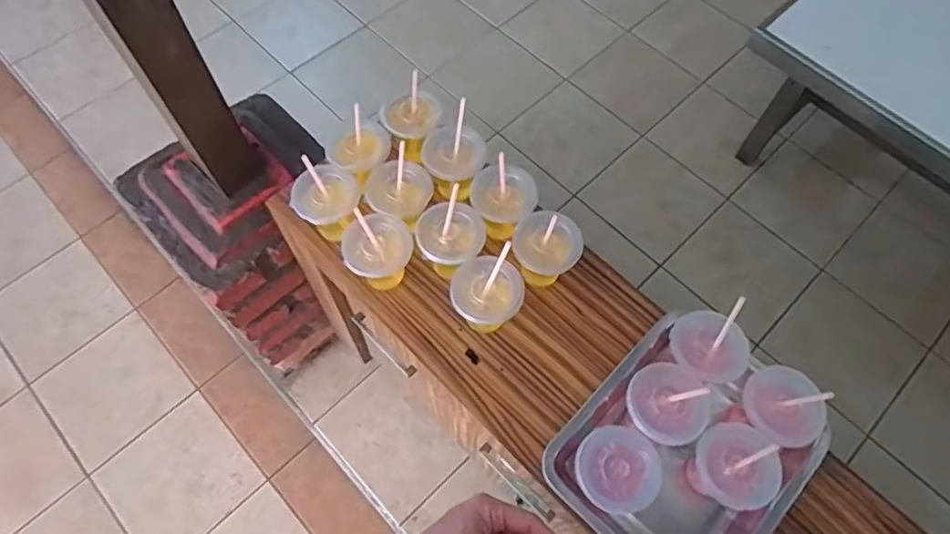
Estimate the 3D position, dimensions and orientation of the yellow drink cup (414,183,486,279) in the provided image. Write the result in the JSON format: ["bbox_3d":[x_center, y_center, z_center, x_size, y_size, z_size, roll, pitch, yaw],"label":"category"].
[{"bbox_3d":[-0.031,-0.031,0.788,0.088,0.138,0.094,1,64,-1],"label":"yellow drink cup"}]

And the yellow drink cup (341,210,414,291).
[{"bbox_3d":[-0.131,-0.016,0.811,0.091,0.093,0.082,-21,66,-11],"label":"yellow drink cup"}]

